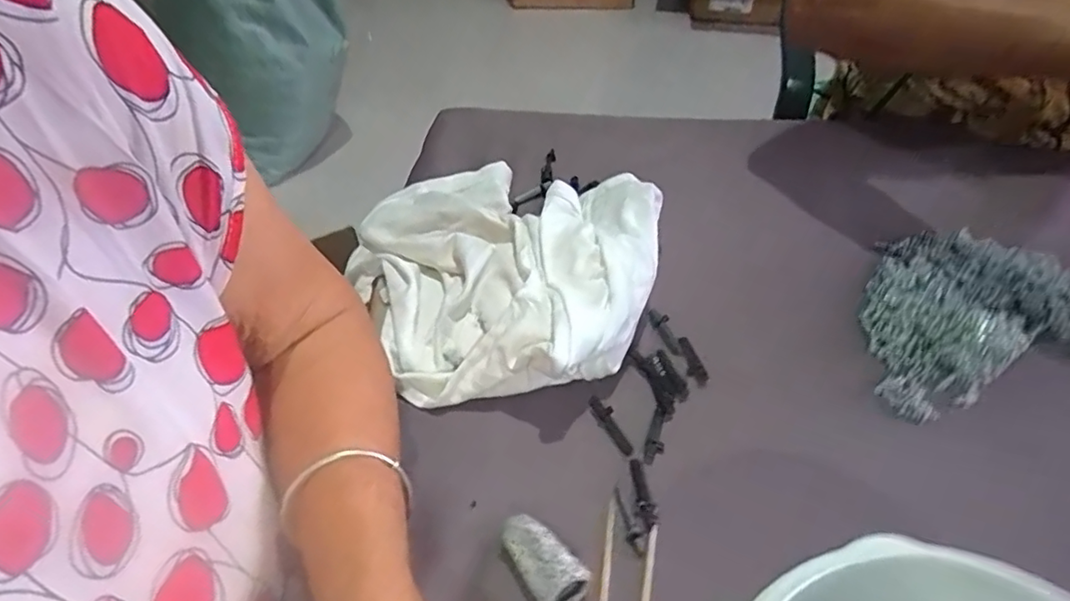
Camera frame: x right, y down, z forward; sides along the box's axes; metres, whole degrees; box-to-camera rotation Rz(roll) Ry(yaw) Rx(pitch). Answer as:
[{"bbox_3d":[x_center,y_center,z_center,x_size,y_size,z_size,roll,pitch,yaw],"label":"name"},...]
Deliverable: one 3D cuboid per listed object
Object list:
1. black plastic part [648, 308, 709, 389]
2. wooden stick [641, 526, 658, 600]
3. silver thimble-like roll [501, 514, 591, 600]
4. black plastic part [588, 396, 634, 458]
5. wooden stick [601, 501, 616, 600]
[{"bbox_3d":[0.090,0.028,0.375,0.013,0.007,0.062,-18,46,-10],"label":"black plastic part"},{"bbox_3d":[0.052,0.131,0.280,0.005,0.004,0.052,6,47,13],"label":"wooden stick"},{"bbox_3d":[0.003,0.122,0.281,0.023,0.021,0.045,-31,50,-21],"label":"silver thimble-like roll"},{"bbox_3d":[0.042,0.070,0.337,0.010,0.006,0.039,-21,47,-13],"label":"black plastic part"},{"bbox_3d":[0.035,0.124,0.286,0.005,0.006,0.056,4,46,11],"label":"wooden stick"}]

